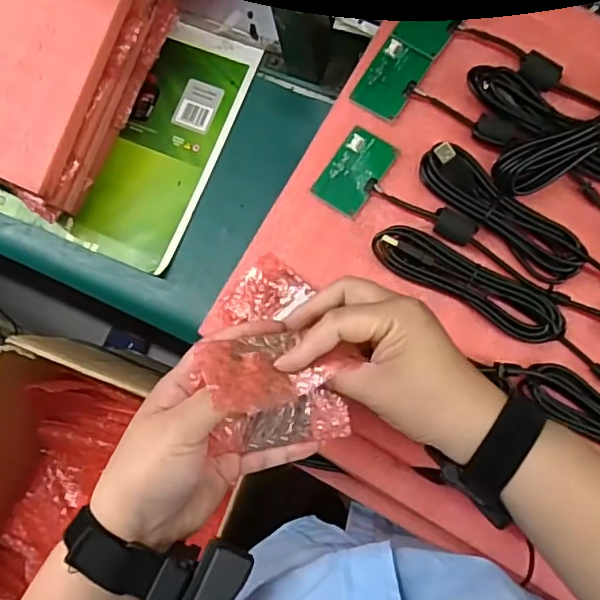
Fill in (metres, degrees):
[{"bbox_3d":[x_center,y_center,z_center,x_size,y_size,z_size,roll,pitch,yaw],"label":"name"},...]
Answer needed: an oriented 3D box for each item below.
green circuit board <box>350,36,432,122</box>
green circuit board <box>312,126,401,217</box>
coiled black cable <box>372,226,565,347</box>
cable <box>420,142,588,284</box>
[{"bbox_3d":[0.077,-0.189,0.479,0.043,0.006,0.061,34,88,9],"label":"green circuit board"},{"bbox_3d":[0.046,-0.109,0.477,0.045,0.006,0.070,36,88,9],"label":"green circuit board"},{"bbox_3d":[0.132,-0.014,0.442,0.156,0.017,0.035,29,87,9],"label":"coiled black cable"},{"bbox_3d":[0.159,-0.070,0.440,0.145,0.017,0.041,40,89,10],"label":"cable"}]

